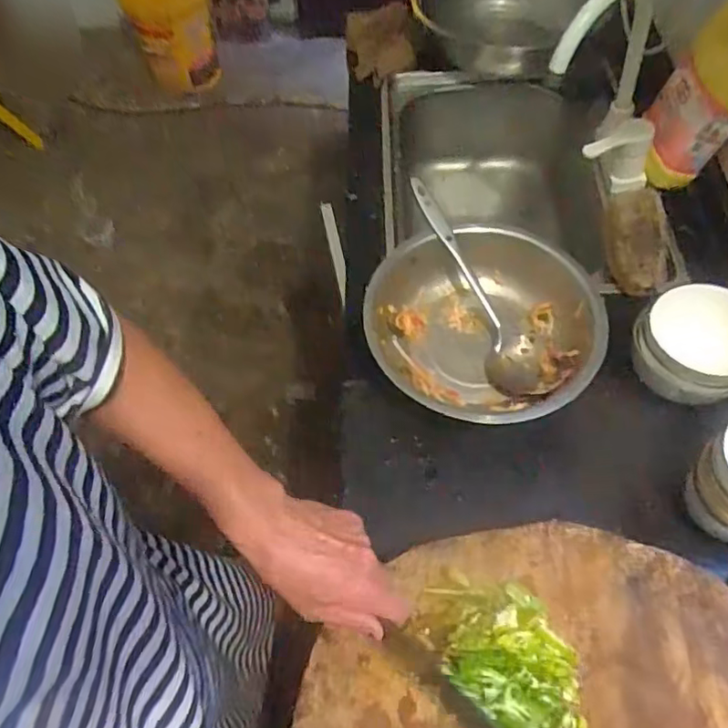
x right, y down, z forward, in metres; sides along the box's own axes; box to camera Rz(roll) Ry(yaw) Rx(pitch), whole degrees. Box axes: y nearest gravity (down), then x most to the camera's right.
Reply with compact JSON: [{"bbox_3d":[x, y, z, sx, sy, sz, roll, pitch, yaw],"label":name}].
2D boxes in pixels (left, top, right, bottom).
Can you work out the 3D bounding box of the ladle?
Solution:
[{"bbox_3d":[0.143,-0.101,0.747,0.077,0.070,0.305,-23,83,-12],"label":"ladle"}]

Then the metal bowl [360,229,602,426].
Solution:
[{"bbox_3d":[0.149,-0.040,0.726,0.272,0.091,0.262,-1,59,1],"label":"metal bowl"}]

